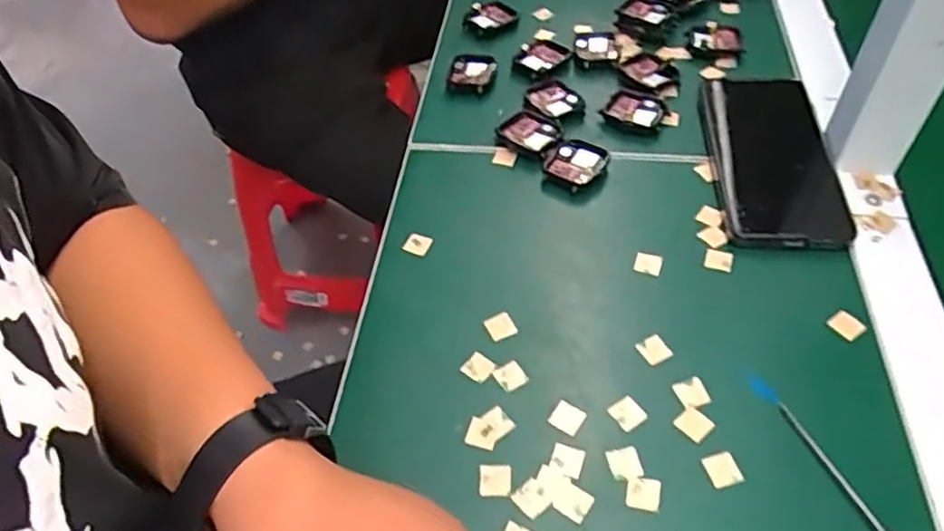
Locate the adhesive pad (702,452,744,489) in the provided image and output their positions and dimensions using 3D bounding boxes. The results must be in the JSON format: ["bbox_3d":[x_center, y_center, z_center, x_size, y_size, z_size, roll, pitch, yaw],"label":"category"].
[{"bbox_3d":[0.125,0.101,0.343,0.016,0.004,0.016,-17,51,-10],"label":"adhesive pad"}]

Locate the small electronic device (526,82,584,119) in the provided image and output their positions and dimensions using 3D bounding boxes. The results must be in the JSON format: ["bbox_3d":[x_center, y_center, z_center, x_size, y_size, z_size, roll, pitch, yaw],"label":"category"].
[{"bbox_3d":[0.065,-0.128,0.533,0.037,0.006,0.041,-29,54,-20],"label":"small electronic device"}]

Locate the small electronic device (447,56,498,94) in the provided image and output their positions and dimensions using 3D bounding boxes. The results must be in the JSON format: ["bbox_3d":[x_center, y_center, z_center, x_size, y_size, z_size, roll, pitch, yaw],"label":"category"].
[{"bbox_3d":[0.001,-0.157,0.563,0.037,0.007,0.043,8,51,10],"label":"small electronic device"}]

